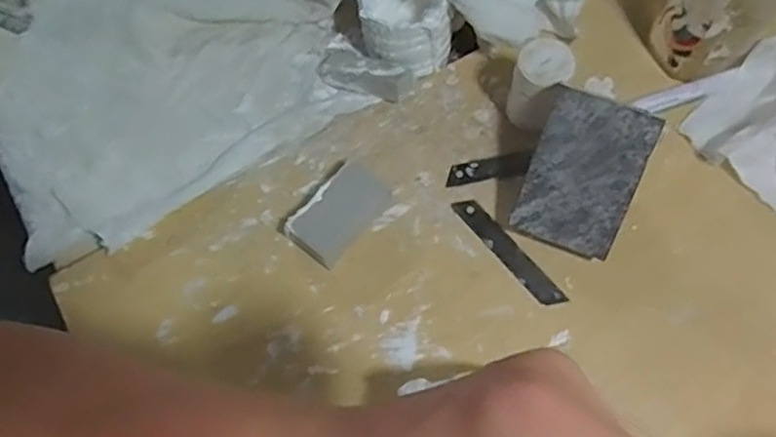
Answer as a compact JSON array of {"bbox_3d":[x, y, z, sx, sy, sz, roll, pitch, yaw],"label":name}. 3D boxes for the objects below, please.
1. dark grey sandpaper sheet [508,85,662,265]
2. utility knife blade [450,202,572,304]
[{"bbox_3d":[0.125,-0.026,0.439,0.065,0.004,0.099,21,109,9],"label":"dark grey sandpaper sheet"},{"bbox_3d":[0.083,0.023,0.469,0.016,0.004,0.096,-37,71,-12],"label":"utility knife blade"}]

